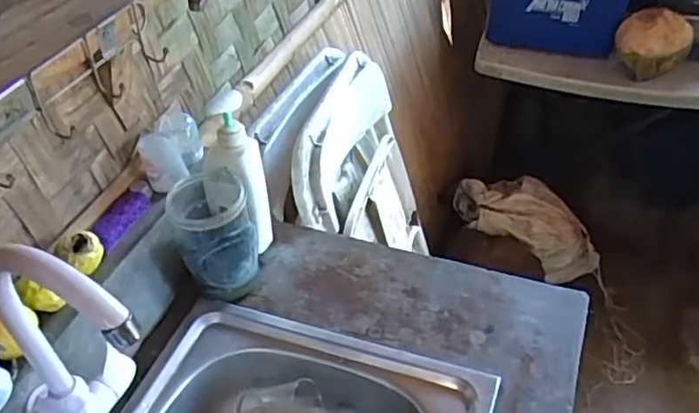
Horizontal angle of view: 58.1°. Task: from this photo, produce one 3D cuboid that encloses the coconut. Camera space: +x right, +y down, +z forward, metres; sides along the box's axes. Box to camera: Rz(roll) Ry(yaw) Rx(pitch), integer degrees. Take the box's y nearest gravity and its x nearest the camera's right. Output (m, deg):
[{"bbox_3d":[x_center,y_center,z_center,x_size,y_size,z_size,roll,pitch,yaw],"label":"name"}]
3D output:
[{"bbox_3d":[0.777,-0.422,1.613,0.173,0.139,0.143,16,46,21],"label":"coconut"}]

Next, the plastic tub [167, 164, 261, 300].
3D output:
[{"bbox_3d":[-0.173,0.040,0.830,0.093,0.149,0.098,-3,42,2],"label":"plastic tub"}]

